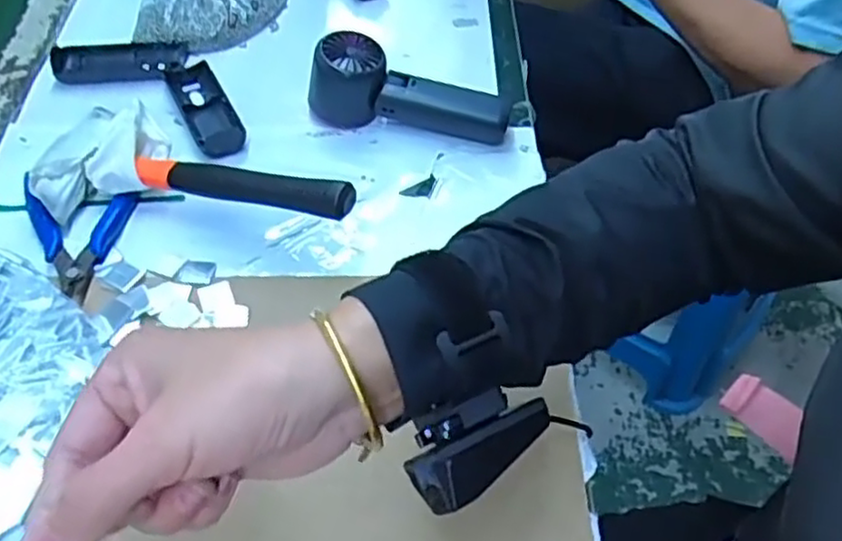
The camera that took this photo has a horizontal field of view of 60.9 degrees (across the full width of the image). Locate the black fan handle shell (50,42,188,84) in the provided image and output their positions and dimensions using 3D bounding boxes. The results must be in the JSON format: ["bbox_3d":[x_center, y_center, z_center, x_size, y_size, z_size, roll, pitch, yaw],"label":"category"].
[{"bbox_3d":[-0.249,-0.174,0.593,0.103,0.012,0.039,-5,53,-5],"label":"black fan handle shell"}]

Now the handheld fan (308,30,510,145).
[{"bbox_3d":[-0.007,-0.139,0.555,0.149,0.054,0.049,8,53,5],"label":"handheld fan"}]

